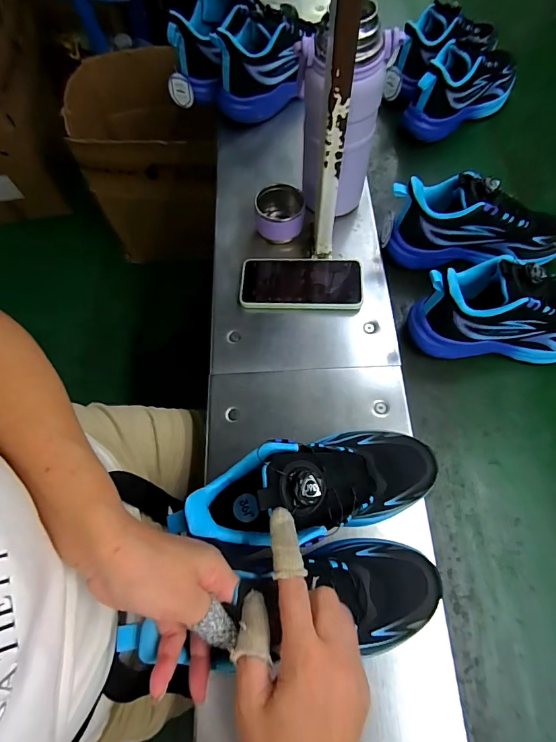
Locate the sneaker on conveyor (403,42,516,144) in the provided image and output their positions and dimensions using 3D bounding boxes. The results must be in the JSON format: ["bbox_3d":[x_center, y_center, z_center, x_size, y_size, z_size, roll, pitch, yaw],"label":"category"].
[{"bbox_3d":[0.330,-0.493,0.657,0.262,0.095,0.099,-41,73,-15],"label":"sneaker on conveyor"}]

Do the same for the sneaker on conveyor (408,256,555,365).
[{"bbox_3d":[0.285,-0.069,0.462,0.237,0.110,0.079,4,68,1],"label":"sneaker on conveyor"}]

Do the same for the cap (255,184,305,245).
[{"bbox_3d":[0.002,-0.221,0.553,0.066,0.055,0.069,-2,62,3],"label":"cap"}]

